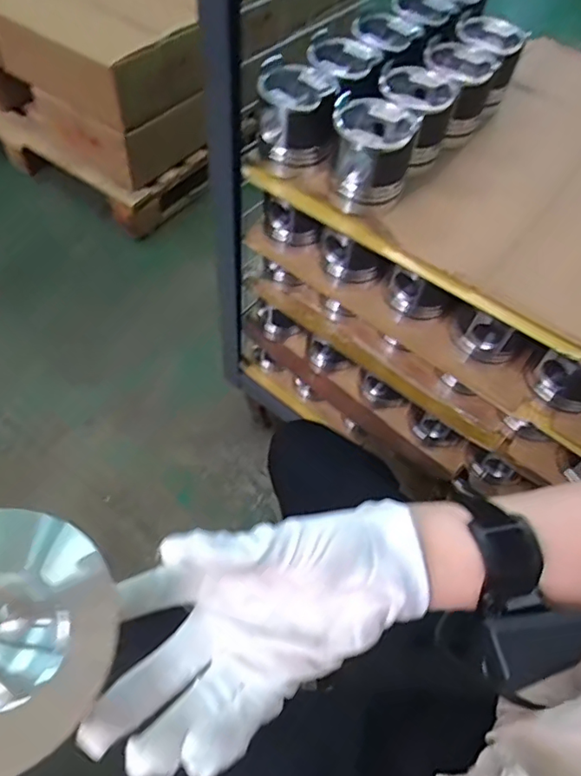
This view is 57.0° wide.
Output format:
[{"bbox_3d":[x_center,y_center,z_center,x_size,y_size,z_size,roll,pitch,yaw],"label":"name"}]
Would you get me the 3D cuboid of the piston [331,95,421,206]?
[{"bbox_3d":[0.096,-0.286,0.658,0.098,0.091,0.092,12,57,3],"label":"piston"}]

